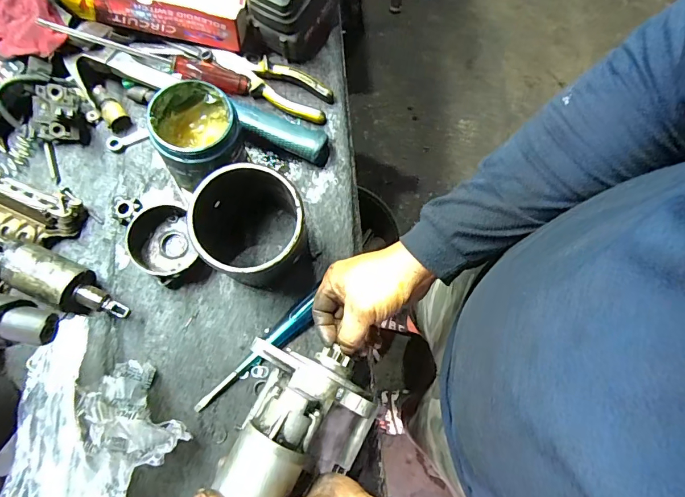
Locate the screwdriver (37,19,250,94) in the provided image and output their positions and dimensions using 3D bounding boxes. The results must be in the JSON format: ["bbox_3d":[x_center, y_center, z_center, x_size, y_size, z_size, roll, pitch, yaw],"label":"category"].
[{"bbox_3d":[-0.232,-0.236,0.502,0.229,0.036,0.031,12,76,-16],"label":"screwdriver"}]

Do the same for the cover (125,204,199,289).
[{"bbox_3d":[-0.207,-0.009,0.467,0.076,0.040,0.080,0,76,-1],"label":"cover"}]

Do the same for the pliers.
[{"bbox_3d":[-0.090,-0.216,0.521,0.160,0.025,0.051,26,77,5],"label":"pliers"}]

